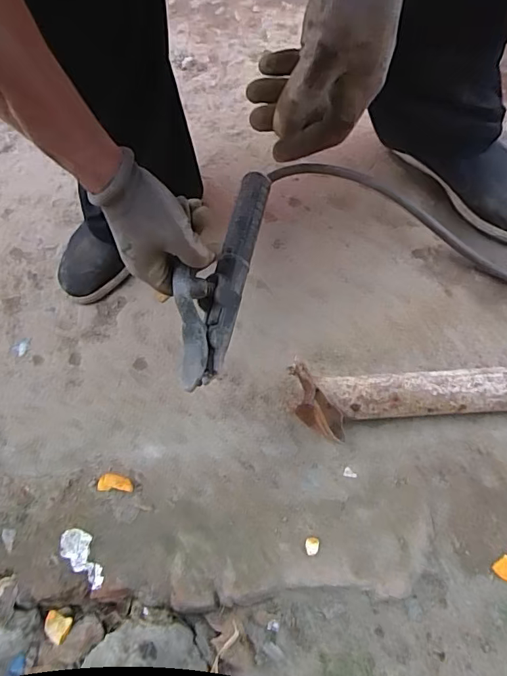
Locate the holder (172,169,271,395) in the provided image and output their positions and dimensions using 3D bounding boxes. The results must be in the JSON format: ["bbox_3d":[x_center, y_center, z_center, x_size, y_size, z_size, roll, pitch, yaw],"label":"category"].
[{"bbox_3d":[-0.032,-0.085,0.506,0.055,0.073,0.271,12,62,9],"label":"holder"}]

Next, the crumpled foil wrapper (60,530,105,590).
[{"bbox_3d":[-0.189,0.243,0.521,0.073,0.006,0.034,38,77,20],"label":"crumpled foil wrapper"}]

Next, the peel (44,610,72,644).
[{"bbox_3d":[-0.217,0.319,0.514,0.024,0.013,0.029,5,68,10],"label":"peel"}]

